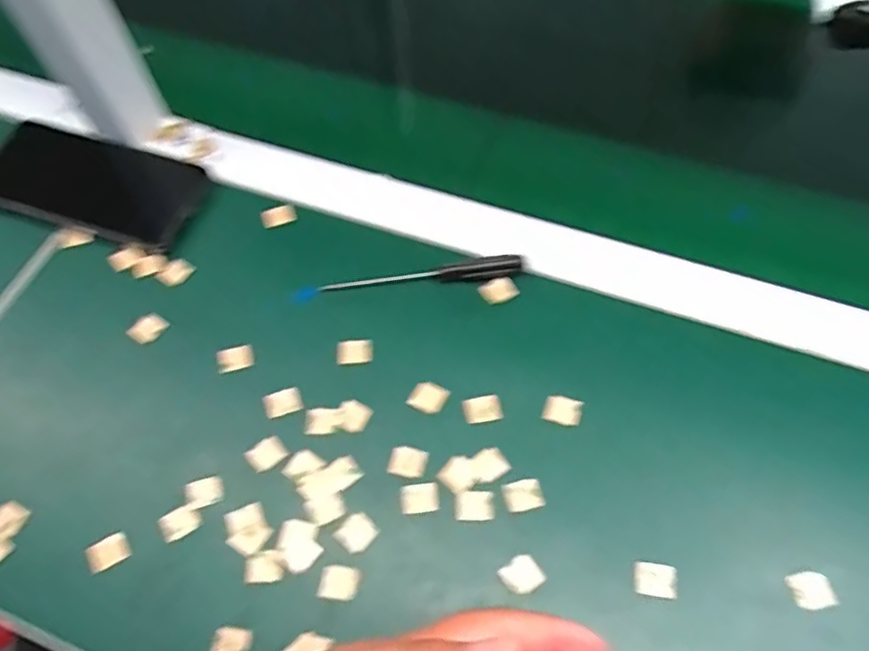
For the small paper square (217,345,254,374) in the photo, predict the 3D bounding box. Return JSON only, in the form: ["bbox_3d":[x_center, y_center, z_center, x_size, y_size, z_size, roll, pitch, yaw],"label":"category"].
[{"bbox_3d":[-0.125,0.021,0.387,0.022,0.004,0.015,-18,62,-8],"label":"small paper square"}]

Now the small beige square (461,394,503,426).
[{"bbox_3d":[0.029,0.049,0.364,0.023,0.004,0.016,-10,61,-4],"label":"small beige square"}]

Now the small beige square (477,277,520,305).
[{"bbox_3d":[0.042,-0.023,0.403,0.024,0.004,0.015,-17,62,-8],"label":"small beige square"}]

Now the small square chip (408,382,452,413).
[{"bbox_3d":[-0.004,0.043,0.371,0.022,0.004,0.019,22,64,13],"label":"small square chip"}]

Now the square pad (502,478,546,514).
[{"bbox_3d":[0.049,0.093,0.340,0.021,0.004,0.016,-15,62,-6],"label":"square pad"}]

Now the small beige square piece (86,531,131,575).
[{"bbox_3d":[-0.177,0.123,0.334,0.022,0.004,0.015,-27,64,-13],"label":"small beige square piece"}]

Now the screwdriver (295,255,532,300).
[{"bbox_3d":[-0.016,-0.032,0.403,0.148,0.016,0.010,-5,61,-1],"label":"screwdriver"}]

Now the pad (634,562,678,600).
[{"bbox_3d":[0.115,0.132,0.320,0.022,0.004,0.016,7,62,6],"label":"pad"}]

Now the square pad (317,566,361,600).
[{"bbox_3d":[-0.050,0.135,0.324,0.021,0.004,0.016,4,61,4],"label":"square pad"}]

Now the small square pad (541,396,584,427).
[{"bbox_3d":[0.076,0.050,0.364,0.022,0.004,0.016,12,62,8],"label":"small square pad"}]

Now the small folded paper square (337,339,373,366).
[{"bbox_3d":[-0.050,0.016,0.387,0.022,0.004,0.016,-7,61,-2],"label":"small folded paper square"}]

